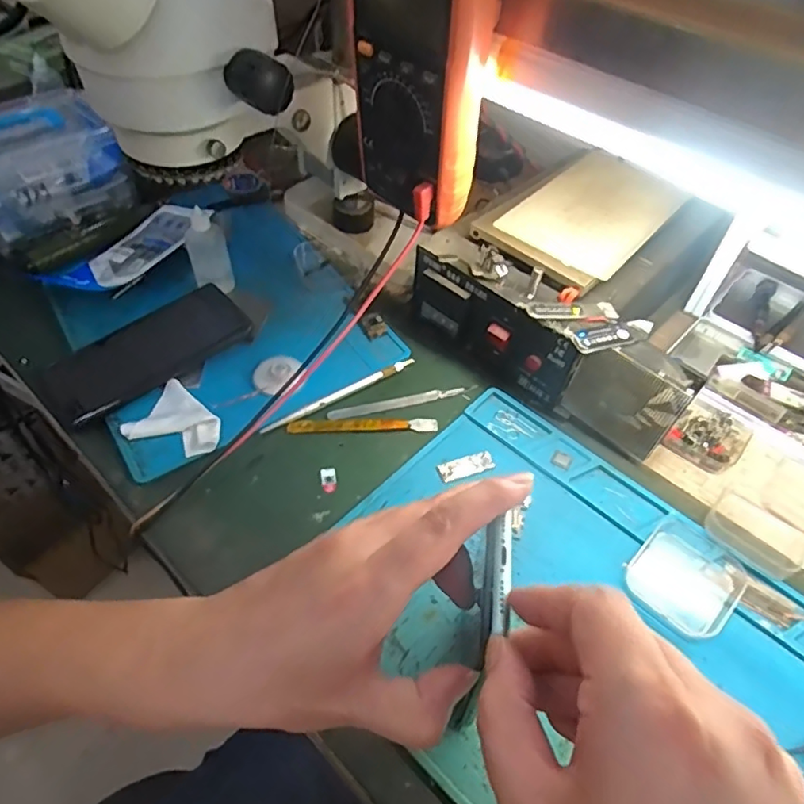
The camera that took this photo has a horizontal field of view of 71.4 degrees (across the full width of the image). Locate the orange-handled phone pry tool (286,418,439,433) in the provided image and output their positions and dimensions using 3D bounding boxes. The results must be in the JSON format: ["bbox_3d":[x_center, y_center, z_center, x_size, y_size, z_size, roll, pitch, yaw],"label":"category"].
[{"bbox_3d":[-0.031,0.018,0.456,0.121,0.004,0.013,-1,51,-4],"label":"orange-handled phone pry tool"}]

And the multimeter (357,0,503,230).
[{"bbox_3d":[0.011,-0.203,0.348,0.049,0.170,0.087,-35,60,-27],"label":"multimeter"}]

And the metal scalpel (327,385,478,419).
[{"bbox_3d":[0.001,-0.001,0.476,0.128,0.004,0.010,-10,52,-11],"label":"metal scalpel"}]

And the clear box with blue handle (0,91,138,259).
[{"bbox_3d":[-0.384,-0.240,0.577,0.161,0.088,0.133,-34,60,-27],"label":"clear box with blue handle"}]

